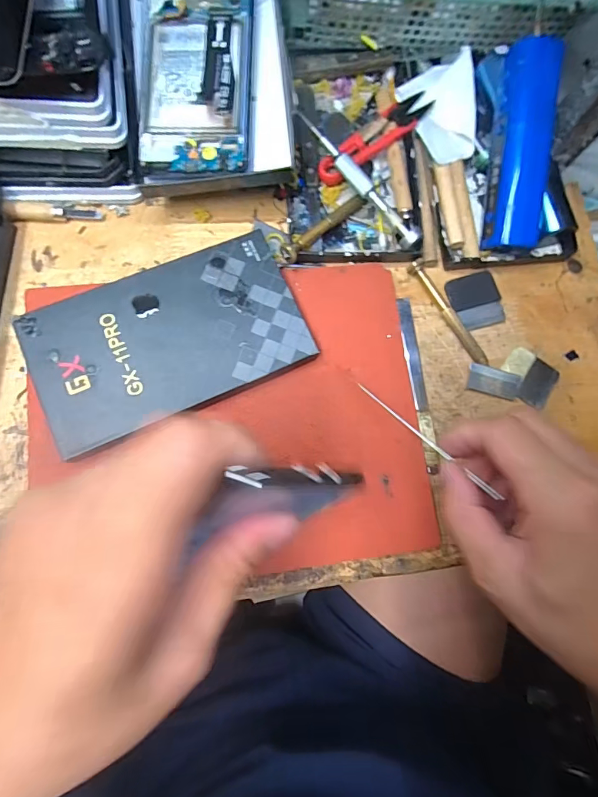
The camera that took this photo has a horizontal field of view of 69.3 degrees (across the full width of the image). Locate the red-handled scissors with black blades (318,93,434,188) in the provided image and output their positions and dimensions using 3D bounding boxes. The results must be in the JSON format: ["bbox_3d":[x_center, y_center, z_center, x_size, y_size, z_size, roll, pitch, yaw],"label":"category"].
[{"bbox_3d":[0.056,-0.193,0.325,0.101,0.016,0.022,-39,86,-11],"label":"red-handled scissors with black blades"}]

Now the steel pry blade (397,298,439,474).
[{"bbox_3d":[0.086,-0.011,0.307,0.012,0.010,0.125,-6,81,-7],"label":"steel pry blade"}]

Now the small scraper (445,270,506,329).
[{"bbox_3d":[0.133,-0.074,0.325,0.042,0.004,0.041,-14,87,-9],"label":"small scraper"}]

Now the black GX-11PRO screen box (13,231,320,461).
[{"bbox_3d":[-0.083,-0.039,0.281,0.168,0.017,0.093,-23,83,-9],"label":"black GX-11PRO screen box"}]

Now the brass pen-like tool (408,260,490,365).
[{"bbox_3d":[0.111,-0.063,0.319,0.011,0.009,0.089,-34,85,-11],"label":"brass pen-like tool"}]

